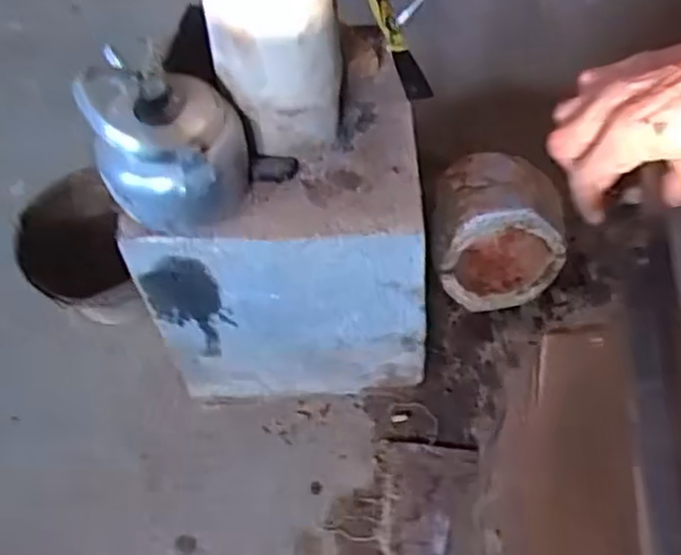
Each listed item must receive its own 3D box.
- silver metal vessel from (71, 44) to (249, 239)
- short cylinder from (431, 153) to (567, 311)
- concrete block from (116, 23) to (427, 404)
[{"bbox_3d":[-0.181,-0.143,0.821,0.148,0.140,0.123,-13,57,-6],"label":"silver metal vessel"},{"bbox_3d":[0.248,-0.086,1.225,0.196,0.205,0.200,0,56,4],"label":"short cylinder"},{"bbox_3d":[-0.074,-0.039,1.096,0.356,0.421,0.273,-5,57,-1],"label":"concrete block"}]

